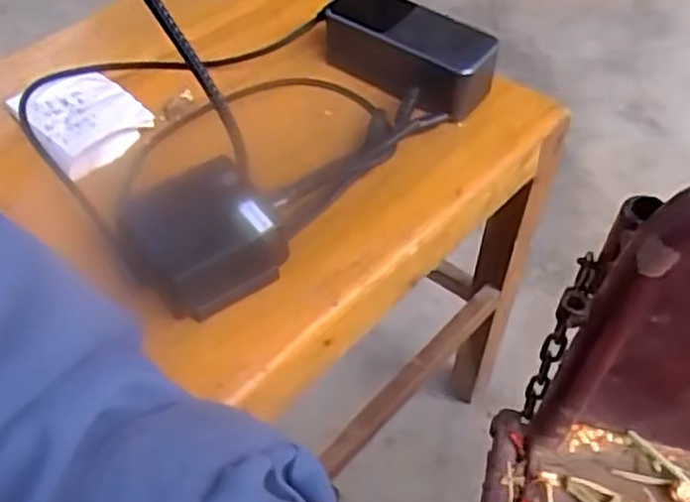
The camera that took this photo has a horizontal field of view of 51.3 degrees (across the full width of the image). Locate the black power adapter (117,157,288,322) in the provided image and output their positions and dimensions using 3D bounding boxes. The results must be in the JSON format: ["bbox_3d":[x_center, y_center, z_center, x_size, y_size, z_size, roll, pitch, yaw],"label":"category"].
[{"bbox_3d":[-0.088,-0.006,0.444,0.083,0.050,0.085,-24,54,-17],"label":"black power adapter"}]

